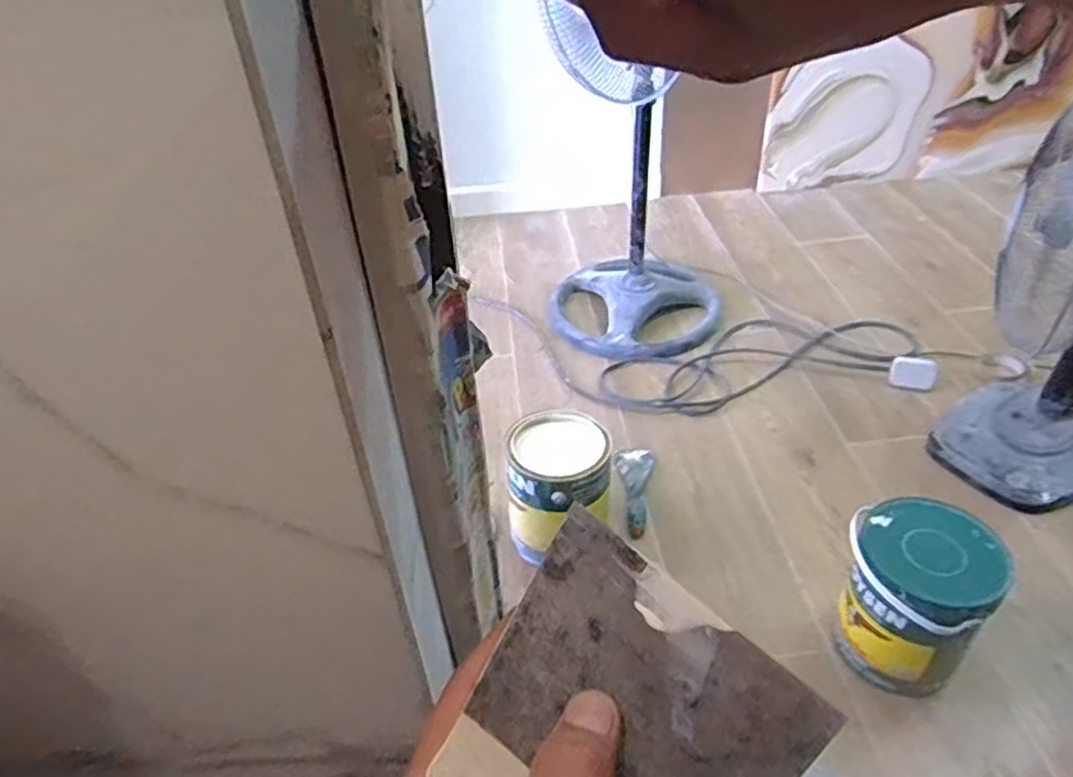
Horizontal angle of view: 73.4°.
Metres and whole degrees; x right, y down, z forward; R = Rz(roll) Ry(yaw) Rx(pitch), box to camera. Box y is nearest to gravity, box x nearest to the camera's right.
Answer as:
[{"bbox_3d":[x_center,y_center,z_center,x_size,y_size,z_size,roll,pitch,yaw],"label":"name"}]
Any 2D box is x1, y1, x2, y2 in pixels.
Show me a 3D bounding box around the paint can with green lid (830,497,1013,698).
[{"bbox_3d":[0.492,0.278,0.958,0.154,0.211,0.167,-2,39,2],"label":"paint can with green lid"}]

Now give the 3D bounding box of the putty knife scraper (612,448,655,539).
[{"bbox_3d":[0.171,0.181,1.294,0.071,0.035,0.226,4,39,9],"label":"putty knife scraper"}]

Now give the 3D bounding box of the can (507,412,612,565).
[{"bbox_3d":[0.038,0.163,1.164,0.148,0.206,0.162,-2,39,2],"label":"can"}]

